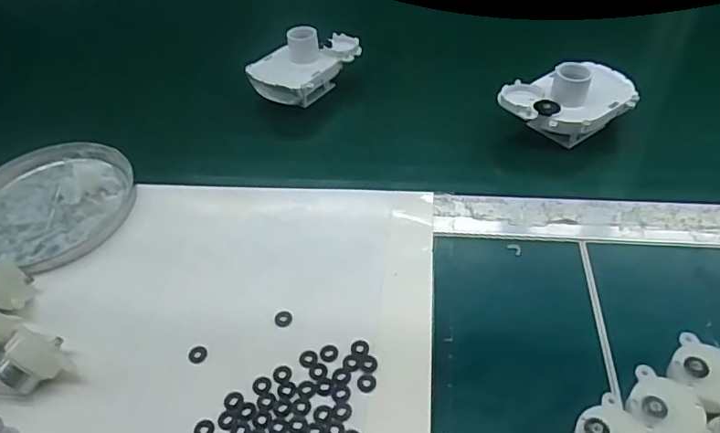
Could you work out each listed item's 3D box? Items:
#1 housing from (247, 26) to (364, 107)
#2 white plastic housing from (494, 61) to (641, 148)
[{"bbox_3d":[-0.052,-0.143,0.507,0.068,0.065,0.098,27,53,29],"label":"housing"},{"bbox_3d":[0.167,-0.092,0.429,0.097,0.055,0.060,-16,45,-10],"label":"white plastic housing"}]

